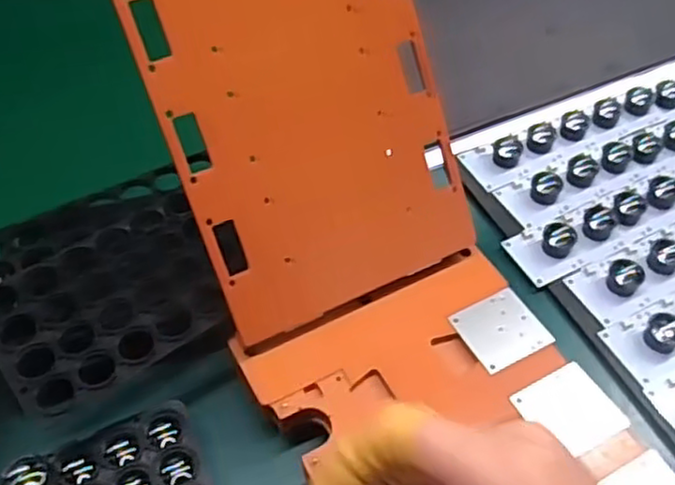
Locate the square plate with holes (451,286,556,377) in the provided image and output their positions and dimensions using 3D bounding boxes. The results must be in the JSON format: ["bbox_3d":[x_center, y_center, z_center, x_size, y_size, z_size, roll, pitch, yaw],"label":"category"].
[{"bbox_3d":[0.098,0.051,0.413,0.047,0.004,0.044,-22,54,-18],"label":"square plate with holes"}]

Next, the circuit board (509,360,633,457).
[{"bbox_3d":[0.128,0.093,0.381,0.047,0.004,0.045,-25,57,-15],"label":"circuit board"}]

